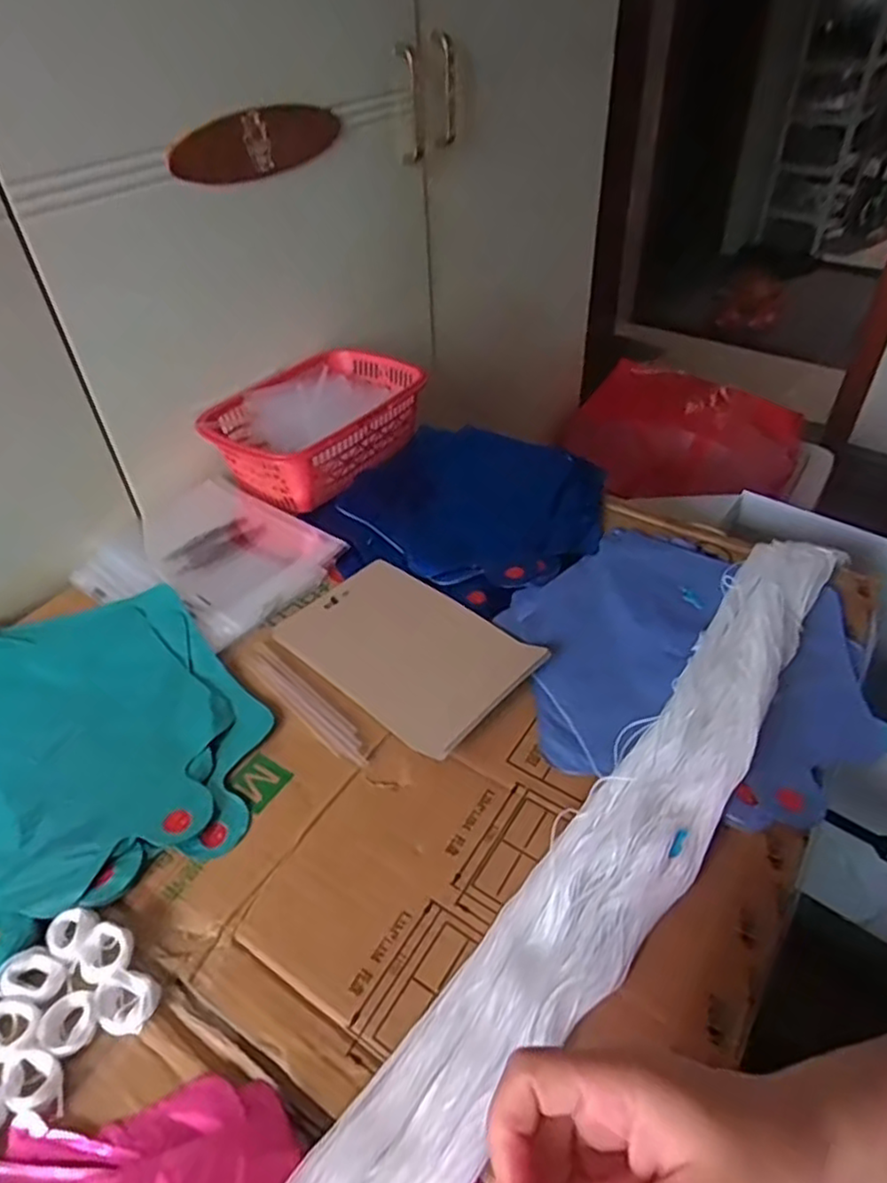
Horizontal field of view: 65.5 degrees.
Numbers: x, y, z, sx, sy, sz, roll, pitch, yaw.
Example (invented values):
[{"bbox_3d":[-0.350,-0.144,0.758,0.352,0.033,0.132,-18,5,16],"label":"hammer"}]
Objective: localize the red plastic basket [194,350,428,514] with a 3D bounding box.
[{"bbox_3d":[-0.124,-0.170,0.702,0.142,0.063,0.220,25,48,25],"label":"red plastic basket"}]

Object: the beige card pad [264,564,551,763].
[{"bbox_3d":[-0.029,0.039,0.510,0.174,0.014,0.115,32,51,30],"label":"beige card pad"}]

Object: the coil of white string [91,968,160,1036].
[{"bbox_3d":[-0.158,0.202,0.341,0.029,0.009,0.027,0,42,0],"label":"coil of white string"}]

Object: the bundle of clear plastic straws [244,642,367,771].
[{"bbox_3d":[-0.098,0.076,0.481,0.023,0.004,0.138,-34,52,-31],"label":"bundle of clear plastic straws"}]

